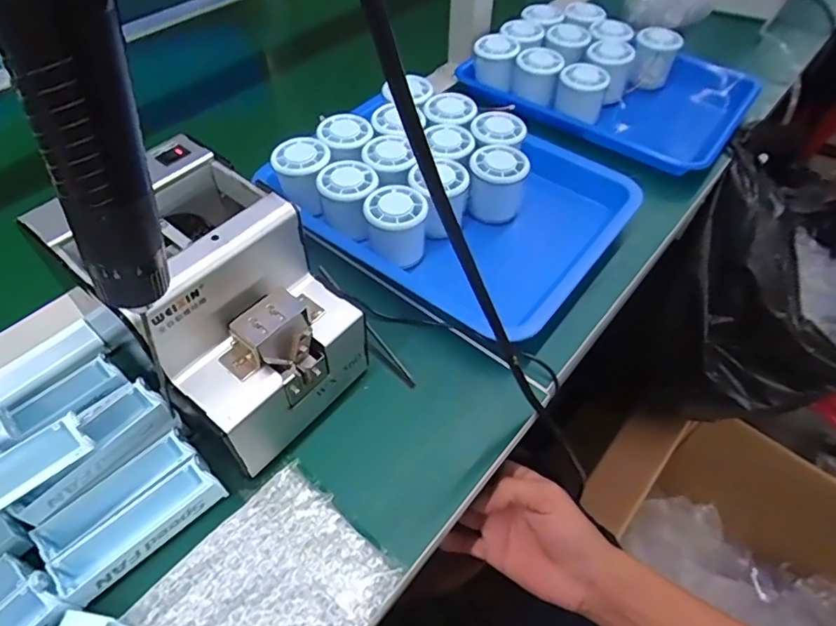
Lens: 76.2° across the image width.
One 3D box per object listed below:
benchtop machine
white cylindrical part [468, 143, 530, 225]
[{"bbox_3d":[-0.142,-0.004,0.383,0.174,0.148,0.132,35,59,23],"label":"benchtop machine"},{"bbox_3d":[0.079,-0.130,0.542,0.053,0.064,0.048,4,52,2],"label":"white cylindrical part"}]

